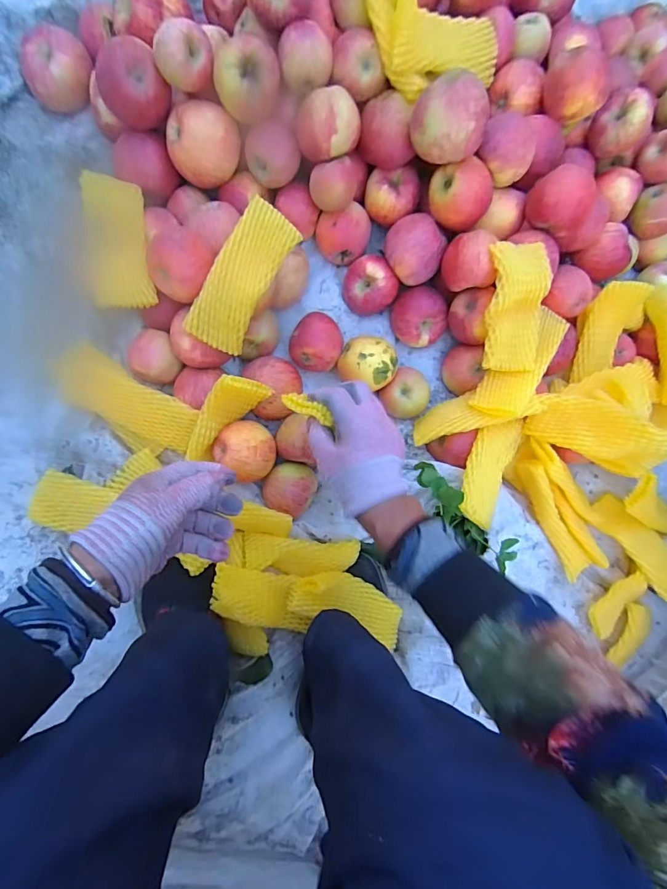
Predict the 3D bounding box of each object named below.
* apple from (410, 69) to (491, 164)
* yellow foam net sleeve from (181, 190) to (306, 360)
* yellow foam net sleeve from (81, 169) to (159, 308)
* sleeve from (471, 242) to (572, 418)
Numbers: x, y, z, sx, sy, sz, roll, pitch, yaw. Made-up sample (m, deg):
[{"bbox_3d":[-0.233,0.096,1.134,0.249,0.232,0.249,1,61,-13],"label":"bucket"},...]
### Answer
[{"bbox_3d":[0.121,-0.344,0.466,0.076,0.071,0.075,0,89,-9],"label":"apple"},{"bbox_3d":[-0.100,-0.179,0.474,0.062,0.039,0.152,30,91,-6],"label":"yellow foam net sleeve"},{"bbox_3d":[-0.237,-0.226,0.481,0.055,0.035,0.148,-9,91,-9],"label":"yellow foam net sleeve"},{"bbox_3d":[0.215,-0.159,0.513,0.069,0.030,0.141,-5,114,-4],"label":"sleeve"}]

